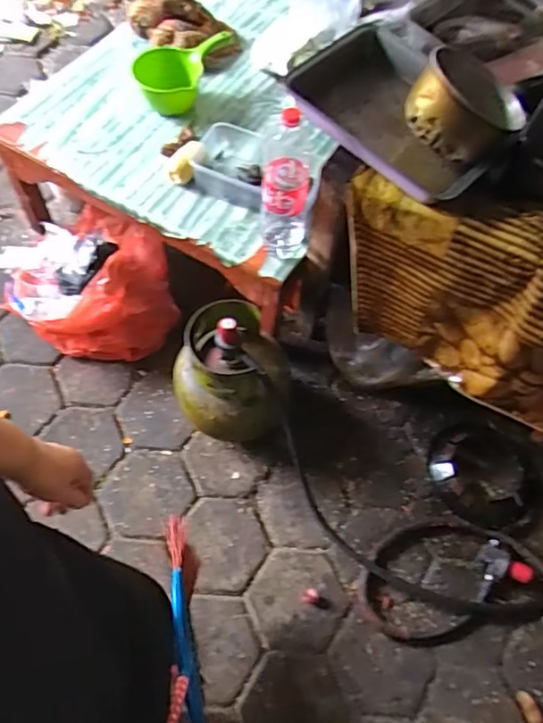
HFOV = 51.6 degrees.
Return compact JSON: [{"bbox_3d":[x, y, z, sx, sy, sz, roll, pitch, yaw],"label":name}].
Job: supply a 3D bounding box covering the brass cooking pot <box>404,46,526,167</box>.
[{"bbox_3d":[0.303,-0.400,0.885,0.175,0.109,0.145,37,46,-4],"label":"brass cooking pot"}]

